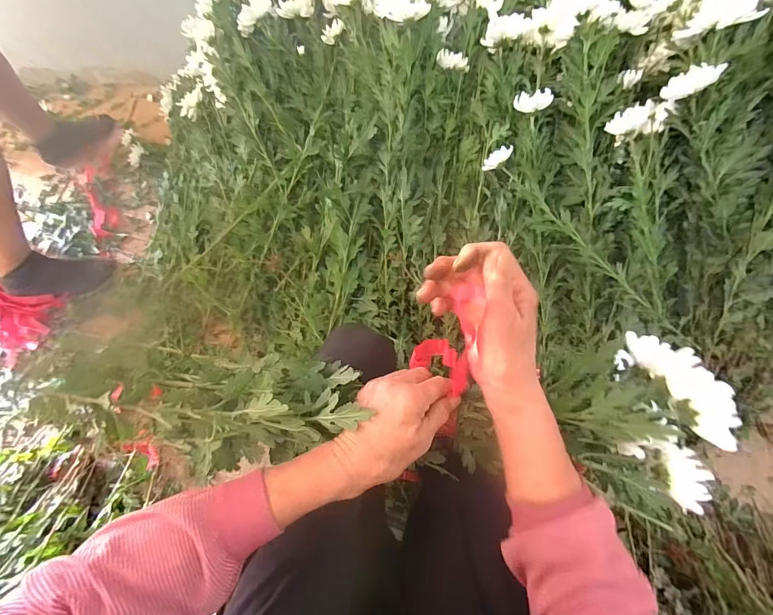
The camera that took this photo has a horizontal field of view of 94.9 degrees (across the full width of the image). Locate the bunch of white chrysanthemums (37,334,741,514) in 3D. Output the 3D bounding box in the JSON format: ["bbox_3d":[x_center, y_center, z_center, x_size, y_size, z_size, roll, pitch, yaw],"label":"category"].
[{"bbox_3d":[-0.009,0.092,0.348,0.587,0.088,0.144,1,65,4],"label":"bunch of white chrysanthemums"}]

